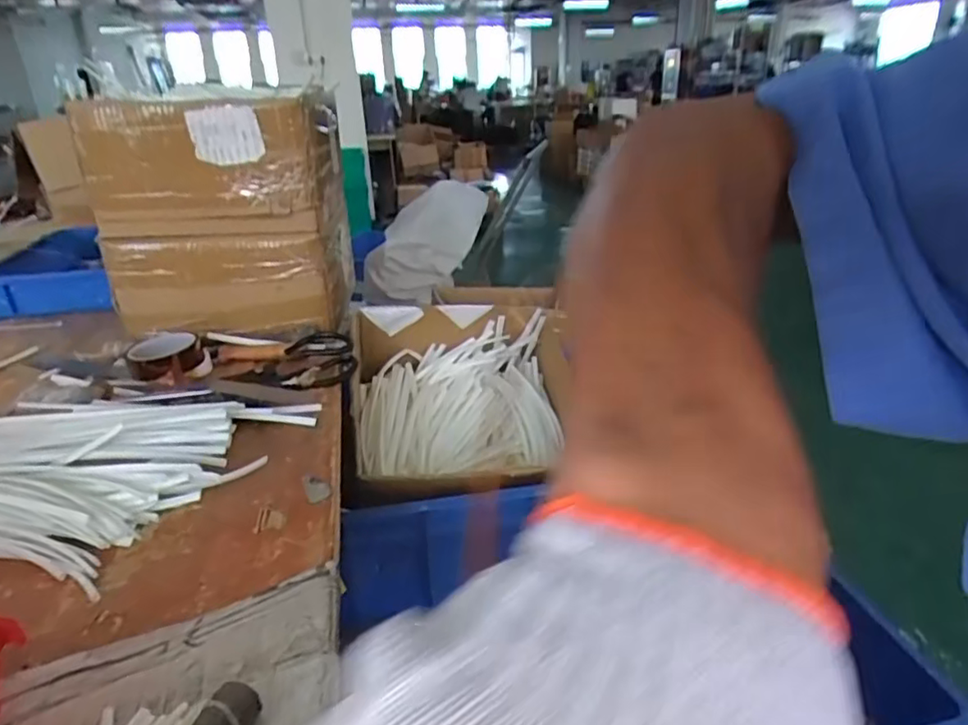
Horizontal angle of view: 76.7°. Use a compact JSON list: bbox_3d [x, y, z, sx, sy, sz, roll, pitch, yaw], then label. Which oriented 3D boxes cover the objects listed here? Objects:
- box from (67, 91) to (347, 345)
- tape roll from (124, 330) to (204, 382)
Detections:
[{"bbox_3d":[-0.417,-0.247,1.016,0.341,0.346,0.295,-4,25,-4],"label":"box"},{"bbox_3d":[-0.449,-0.011,0.862,0.093,0.043,0.086,-15,28,-26],"label":"tape roll"}]

